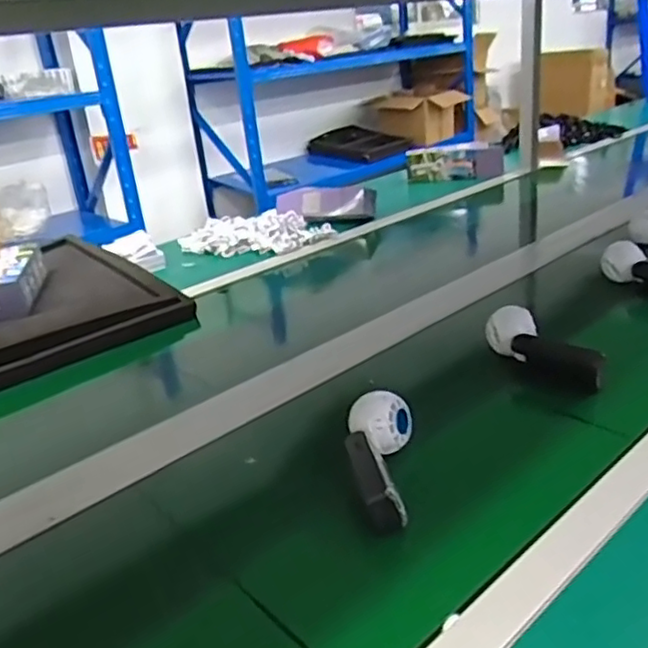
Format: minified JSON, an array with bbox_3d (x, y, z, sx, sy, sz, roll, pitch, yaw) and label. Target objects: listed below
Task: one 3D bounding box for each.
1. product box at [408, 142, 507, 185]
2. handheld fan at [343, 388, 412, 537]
[{"bbox_3d":[0.372,-0.459,1.900,0.268,0.095,0.064,0,25,16],"label":"product box"},{"bbox_3d":[0.055,0.127,0.647,0.064,0.051,0.155,-5,24,6],"label":"handheld fan"}]

